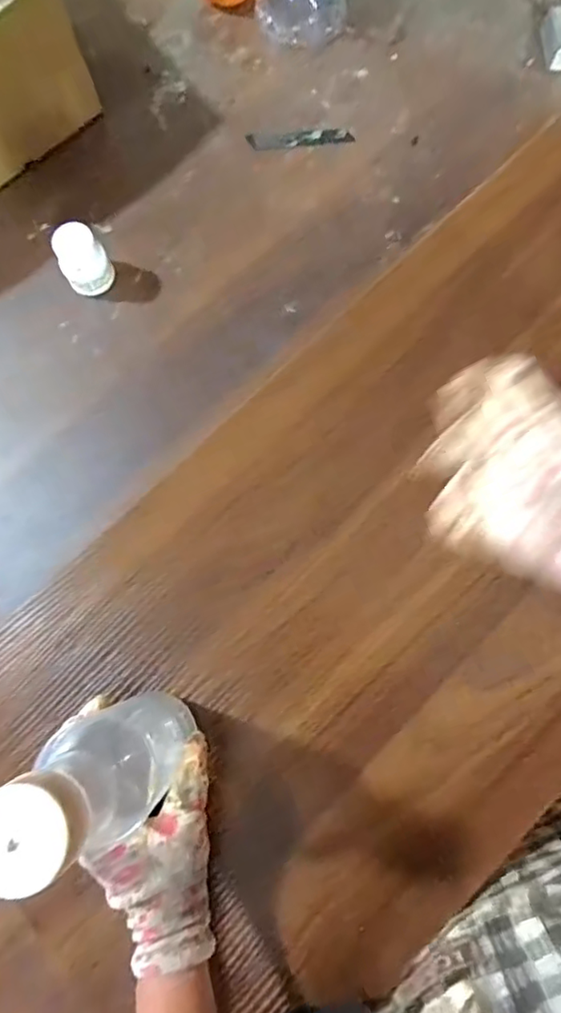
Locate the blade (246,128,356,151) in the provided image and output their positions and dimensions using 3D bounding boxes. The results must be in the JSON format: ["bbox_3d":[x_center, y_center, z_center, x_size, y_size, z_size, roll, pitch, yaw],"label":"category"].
[{"bbox_3d":[0.018,-0.346,0.538,0.097,0.005,0.015,-4,78,1],"label":"blade"}]

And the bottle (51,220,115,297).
[{"bbox_3d":[-0.166,-0.207,0.486,0.038,0.056,0.032,-27,79,-4],"label":"bottle"}]

